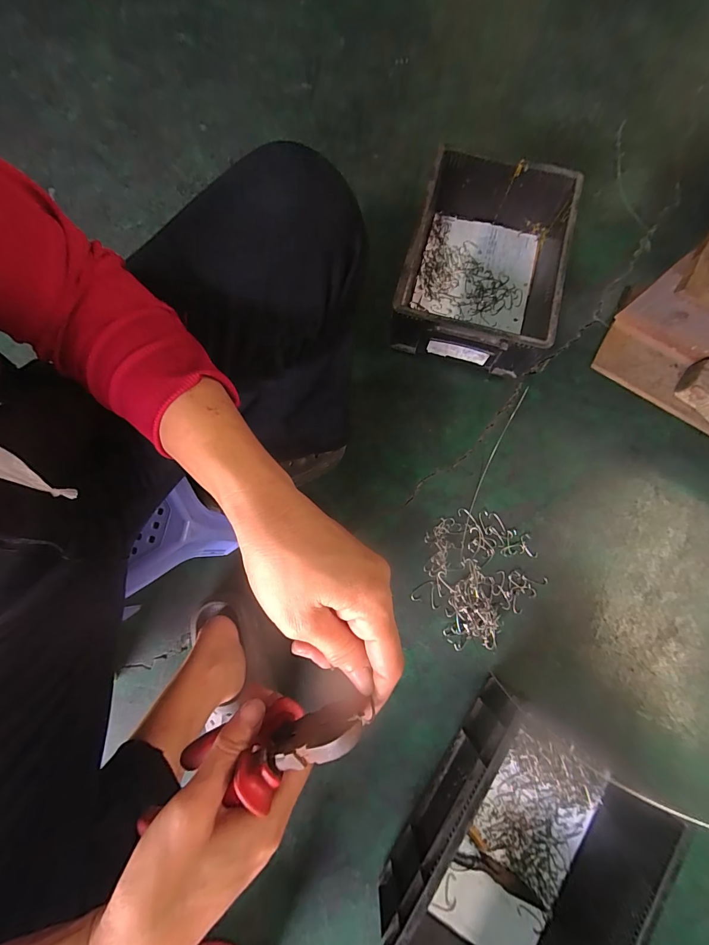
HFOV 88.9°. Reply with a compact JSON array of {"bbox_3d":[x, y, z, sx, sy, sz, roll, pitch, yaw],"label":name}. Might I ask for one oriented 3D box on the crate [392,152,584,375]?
[{"bbox_3d":[0.226,-0.360,0.629,0.260,0.122,0.350,16,80,1],"label":"crate"}]

